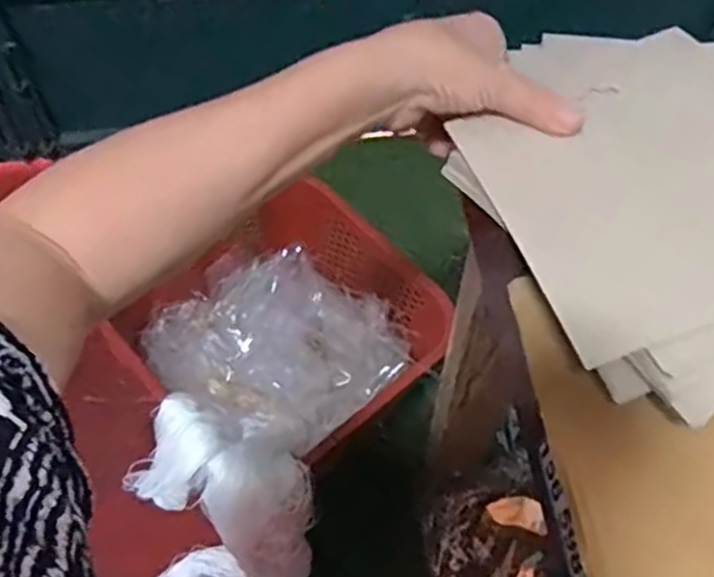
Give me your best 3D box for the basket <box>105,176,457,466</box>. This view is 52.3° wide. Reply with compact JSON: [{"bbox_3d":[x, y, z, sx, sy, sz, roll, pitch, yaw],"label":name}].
[{"bbox_3d":[-0.086,0.068,1.079,0.398,0.133,0.394,-38,66,-23],"label":"basket"}]

